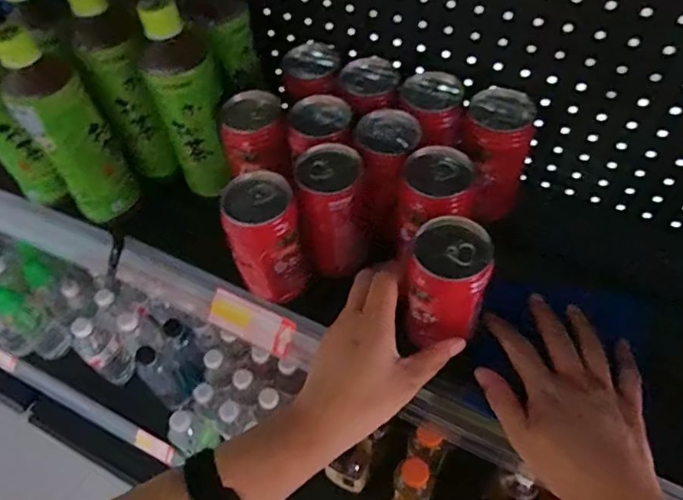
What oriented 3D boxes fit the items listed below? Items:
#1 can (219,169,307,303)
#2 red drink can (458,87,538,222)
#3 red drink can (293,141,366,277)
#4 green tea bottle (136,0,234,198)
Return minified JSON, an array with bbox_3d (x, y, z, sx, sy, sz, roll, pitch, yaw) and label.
[{"bbox_3d":[-0.067,-0.008,0.466,0.059,0.109,0.057,-2,55,3],"label":"can"},{"bbox_3d":[0.141,-0.081,0.507,0.062,0.115,0.077,25,60,21],"label":"red drink can"},{"bbox_3d":[-0.006,-0.032,0.480,0.058,0.104,0.073,-5,54,1],"label":"red drink can"},{"bbox_3d":[-0.144,-0.137,0.504,0.064,0.189,0.053,-21,56,-10],"label":"green tea bottle"}]

